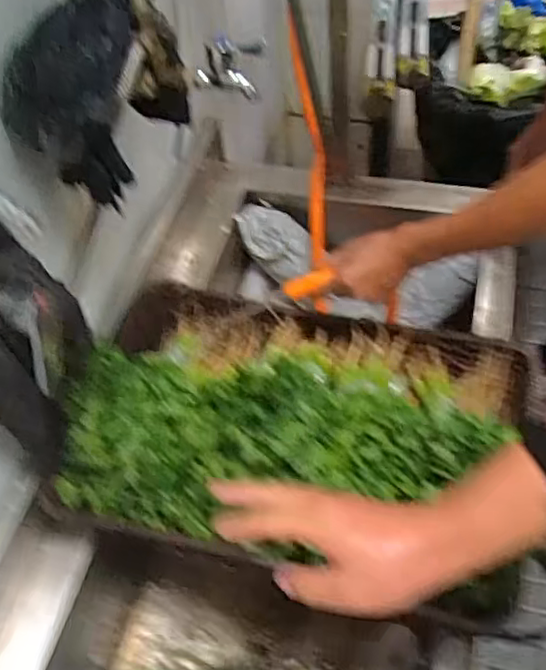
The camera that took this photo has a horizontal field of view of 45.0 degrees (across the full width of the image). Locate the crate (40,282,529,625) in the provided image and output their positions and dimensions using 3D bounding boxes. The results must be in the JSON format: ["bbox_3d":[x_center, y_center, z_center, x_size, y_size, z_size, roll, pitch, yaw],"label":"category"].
[{"bbox_3d":[0.028,0.085,0.826,0.553,0.174,0.336,10,54,14],"label":"crate"}]

